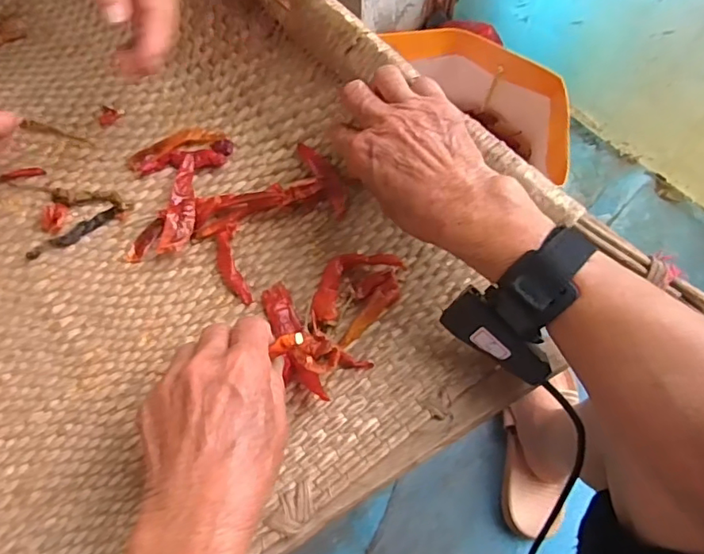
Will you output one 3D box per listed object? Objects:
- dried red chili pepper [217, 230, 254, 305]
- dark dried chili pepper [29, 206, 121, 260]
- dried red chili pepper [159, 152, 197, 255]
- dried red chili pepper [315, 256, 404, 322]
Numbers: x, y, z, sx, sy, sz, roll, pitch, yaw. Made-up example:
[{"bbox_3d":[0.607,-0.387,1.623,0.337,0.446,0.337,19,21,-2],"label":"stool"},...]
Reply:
[{"bbox_3d":[-0.092,-0.006,0.411,0.016,0.014,0.059,-22,70,-7],"label":"dried red chili pepper"},{"bbox_3d":[-0.221,-0.035,0.432,0.074,0.007,0.014,-34,72,-11],"label":"dark dried chili pepper"},{"bbox_3d":[-0.135,-0.059,0.435,0.022,0.017,0.092,3,69,3],"label":"dried red chili pepper"},{"bbox_3d":[-0.001,0.000,0.399,0.077,0.010,0.037,-36,72,-12],"label":"dried red chili pepper"}]

